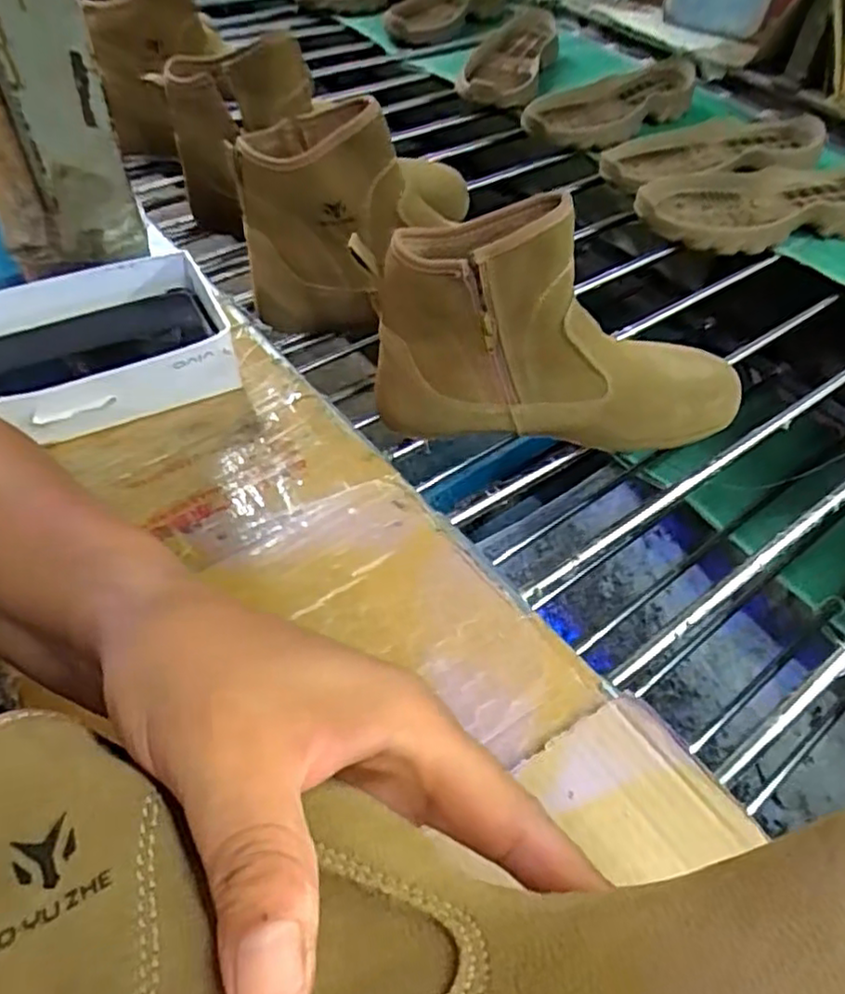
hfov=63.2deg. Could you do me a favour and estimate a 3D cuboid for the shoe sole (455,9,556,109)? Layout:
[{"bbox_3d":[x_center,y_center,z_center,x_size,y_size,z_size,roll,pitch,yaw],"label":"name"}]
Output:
[{"bbox_3d":[0.112,-0.570,0.880,0.094,0.039,0.244,14,50,8],"label":"shoe sole"}]

